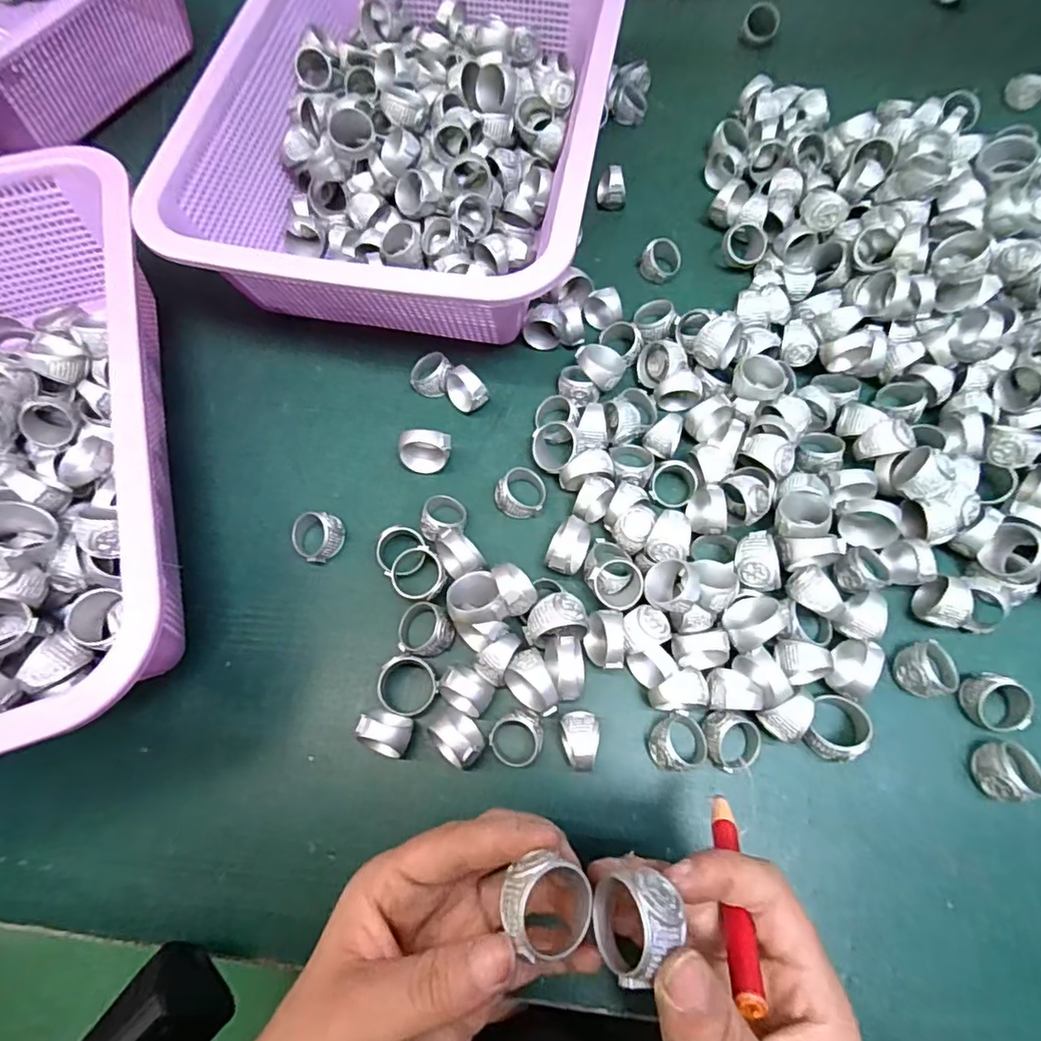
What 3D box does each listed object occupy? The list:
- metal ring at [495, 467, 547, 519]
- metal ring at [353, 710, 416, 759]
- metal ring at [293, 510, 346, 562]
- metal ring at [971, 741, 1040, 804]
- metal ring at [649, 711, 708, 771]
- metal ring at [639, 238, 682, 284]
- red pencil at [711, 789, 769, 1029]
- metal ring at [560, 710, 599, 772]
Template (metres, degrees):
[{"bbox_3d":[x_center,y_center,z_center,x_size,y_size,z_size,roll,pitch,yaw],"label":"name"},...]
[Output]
[{"bbox_3d":[0.000,-0.015,0.302,0.028,0.008,0.028,3,83,-24],"label":"metal ring"},{"bbox_3d":[-0.061,0.096,0.258,0.022,0.021,0.018,15,71,6],"label":"metal ring"},{"bbox_3d":[-0.106,0.007,0.298,0.024,0.018,0.025,0,70,1],"label":"metal ring"},{"bbox_3d":[0.213,0.108,0.246,0.026,0.015,0.022,-6,70,-2],"label":"metal ring"},{"bbox_3d":[0.072,0.098,0.256,0.026,0.016,0.023,-9,70,-3],"label":"metal ring"},{"bbox_3d":[0.089,-0.164,0.361,0.025,0.020,0.020,16,71,7],"label":"metal ring"},{"bbox_3d":[0.070,0.120,0.187,0.009,0.072,0.006,17,110,7],"label":"red pencil"},{"bbox_3d":[0.026,0.098,0.254,0.016,0.025,0.024,3,70,2],"label":"metal ring"}]

